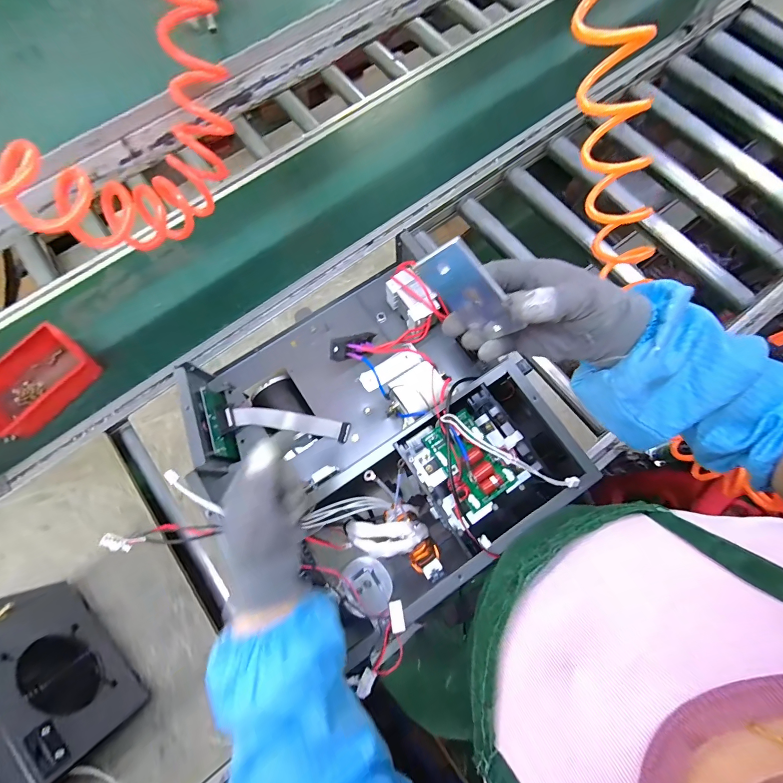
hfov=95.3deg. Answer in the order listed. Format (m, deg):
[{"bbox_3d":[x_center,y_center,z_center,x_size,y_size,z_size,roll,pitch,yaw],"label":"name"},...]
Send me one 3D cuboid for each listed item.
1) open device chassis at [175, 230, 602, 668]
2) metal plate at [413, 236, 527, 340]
[{"bbox_3d":[-0.027,0.050,0.497,0.381,0.100,0.426,-36,77,-8],"label":"open device chassis"},{"bbox_3d":[0.059,-0.073,0.268,0.086,0.041,0.005,41,53,-28],"label":"metal plate"}]

